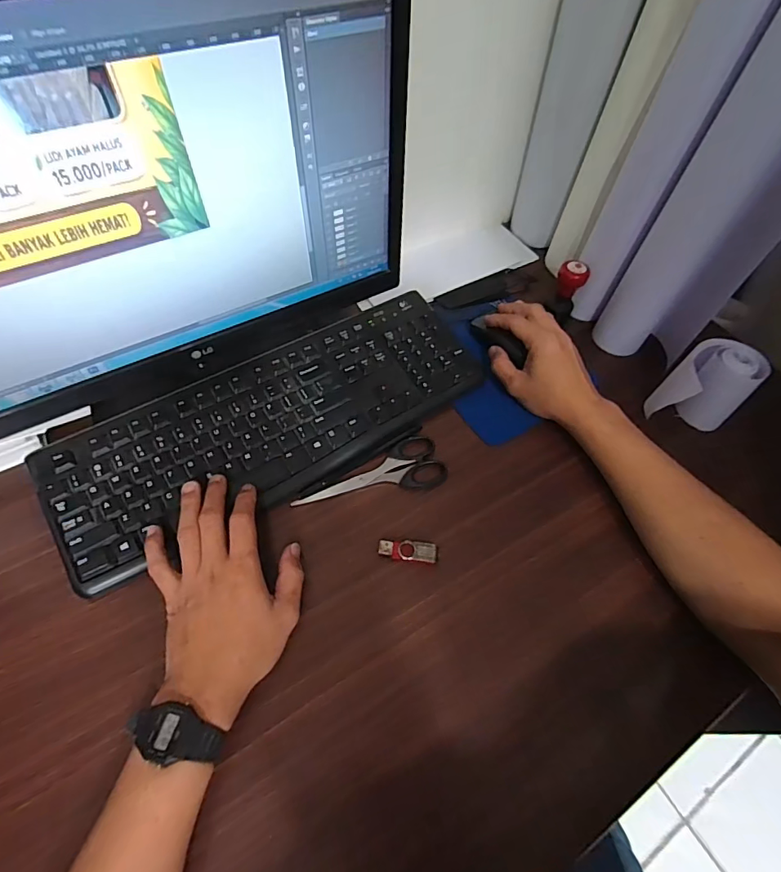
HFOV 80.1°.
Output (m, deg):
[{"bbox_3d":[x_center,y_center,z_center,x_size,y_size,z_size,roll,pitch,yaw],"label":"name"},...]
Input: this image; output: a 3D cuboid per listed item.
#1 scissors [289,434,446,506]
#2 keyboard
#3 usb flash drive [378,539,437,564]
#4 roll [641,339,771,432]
[{"bbox_3d":[-0.019,0.042,0.459,0.151,0.004,0.056,-19,61,-16],"label":"scissors"},{"bbox_3d":[-0.110,-0.020,0.478,0.438,0.027,0.151,-27,63,-19],"label":"keyboard"},{"bbox_3d":[0.016,0.104,0.421,0.052,0.007,0.017,8,57,1],"label":"usb flash drive"},{"bbox_3d":[0.331,-0.045,0.494,0.084,0.094,0.073,-36,67,-24],"label":"roll"}]

